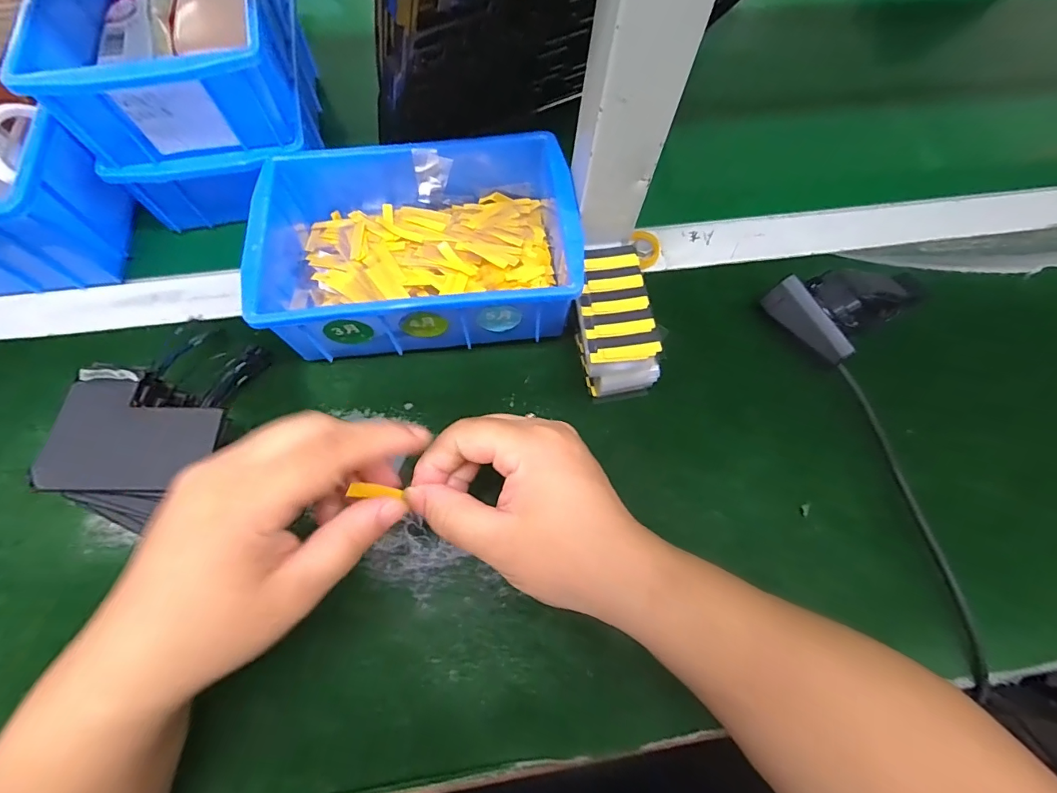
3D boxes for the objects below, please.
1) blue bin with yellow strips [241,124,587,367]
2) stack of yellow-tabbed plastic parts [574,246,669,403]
[{"bbox_3d":[-0.072,-0.102,0.312,0.198,0.069,0.135,-5,69,-4],"label":"blue bin with yellow strips"},{"bbox_3d":[0.056,-0.050,0.308,0.051,0.041,0.098,-2,68,-3],"label":"stack of yellow-tabbed plastic parts"}]

